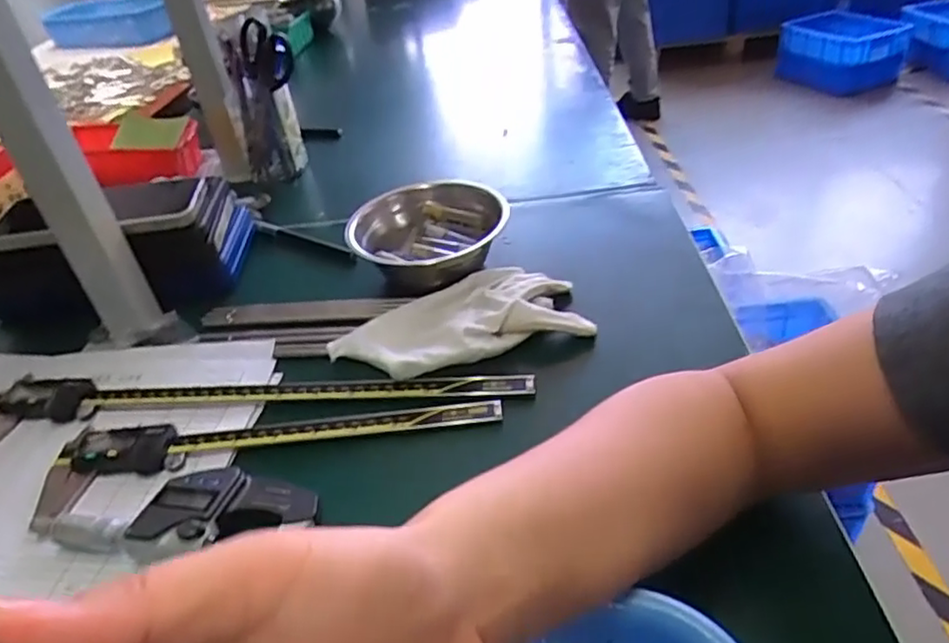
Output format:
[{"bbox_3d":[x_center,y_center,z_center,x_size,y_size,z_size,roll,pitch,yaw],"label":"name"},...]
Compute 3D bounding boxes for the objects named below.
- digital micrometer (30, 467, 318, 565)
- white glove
[{"bbox_3d":[-0.173,0.109,0.373,0.164,0.018,0.053,-5,37,4],"label":"digital micrometer"},{"bbox_3d":[-0.013,-0.003,0.487,0.178,0.024,0.094,-16,37,-10],"label":"white glove"}]

